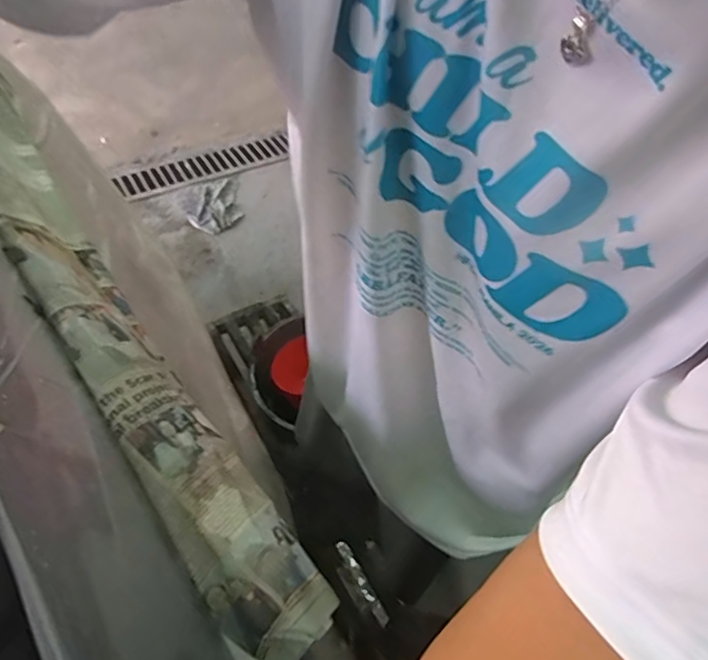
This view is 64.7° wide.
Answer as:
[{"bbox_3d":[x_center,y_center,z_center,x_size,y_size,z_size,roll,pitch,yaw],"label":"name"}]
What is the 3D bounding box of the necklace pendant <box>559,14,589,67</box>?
[{"bbox_3d":[0.067,-0.087,0.167,0.009,0.014,0.006,20,53,10],"label":"necklace pendant"}]

